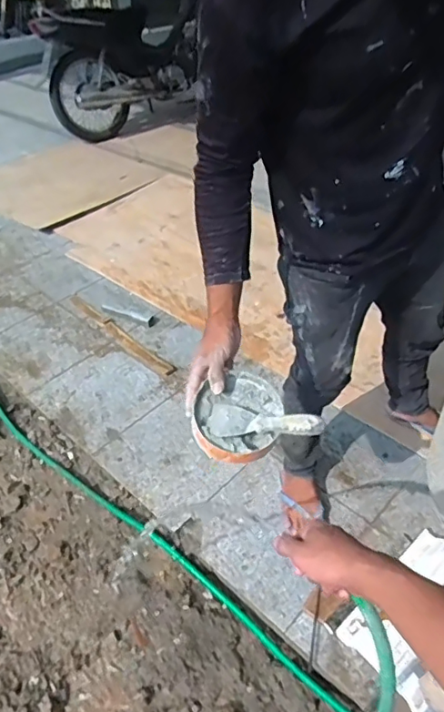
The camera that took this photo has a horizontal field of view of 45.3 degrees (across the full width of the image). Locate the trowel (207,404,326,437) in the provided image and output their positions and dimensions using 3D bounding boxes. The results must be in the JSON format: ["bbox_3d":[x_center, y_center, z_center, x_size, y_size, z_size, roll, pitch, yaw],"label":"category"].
[{"bbox_3d":[0.070,0.101,0.850,0.180,0.035,0.059,7,42,8],"label":"trowel"}]

